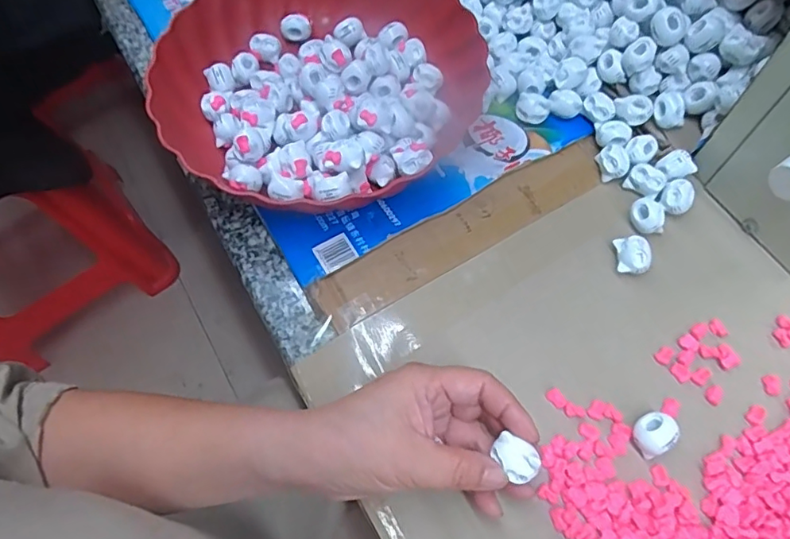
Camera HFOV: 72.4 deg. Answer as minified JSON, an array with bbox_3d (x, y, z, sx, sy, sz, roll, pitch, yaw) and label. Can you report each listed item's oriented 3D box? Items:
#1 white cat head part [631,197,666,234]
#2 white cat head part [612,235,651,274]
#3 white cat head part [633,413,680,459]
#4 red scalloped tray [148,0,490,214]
[{"bbox_3d":[0.179,-0.037,0.382,0.020,0.018,0.022,3,63,2],"label":"white cat head part"},{"bbox_3d":[0.163,-0.010,0.371,0.019,0.017,0.025,0,63,1],"label":"white cat head part"},{"bbox_3d":[0.153,0.097,0.318,0.023,0.016,0.021,0,63,0],"label":"white cat head part"},{"bbox_3d":[-0.054,-0.145,0.421,0.234,0.052,0.250,21,65,11],"label":"red scalloped tray"}]

